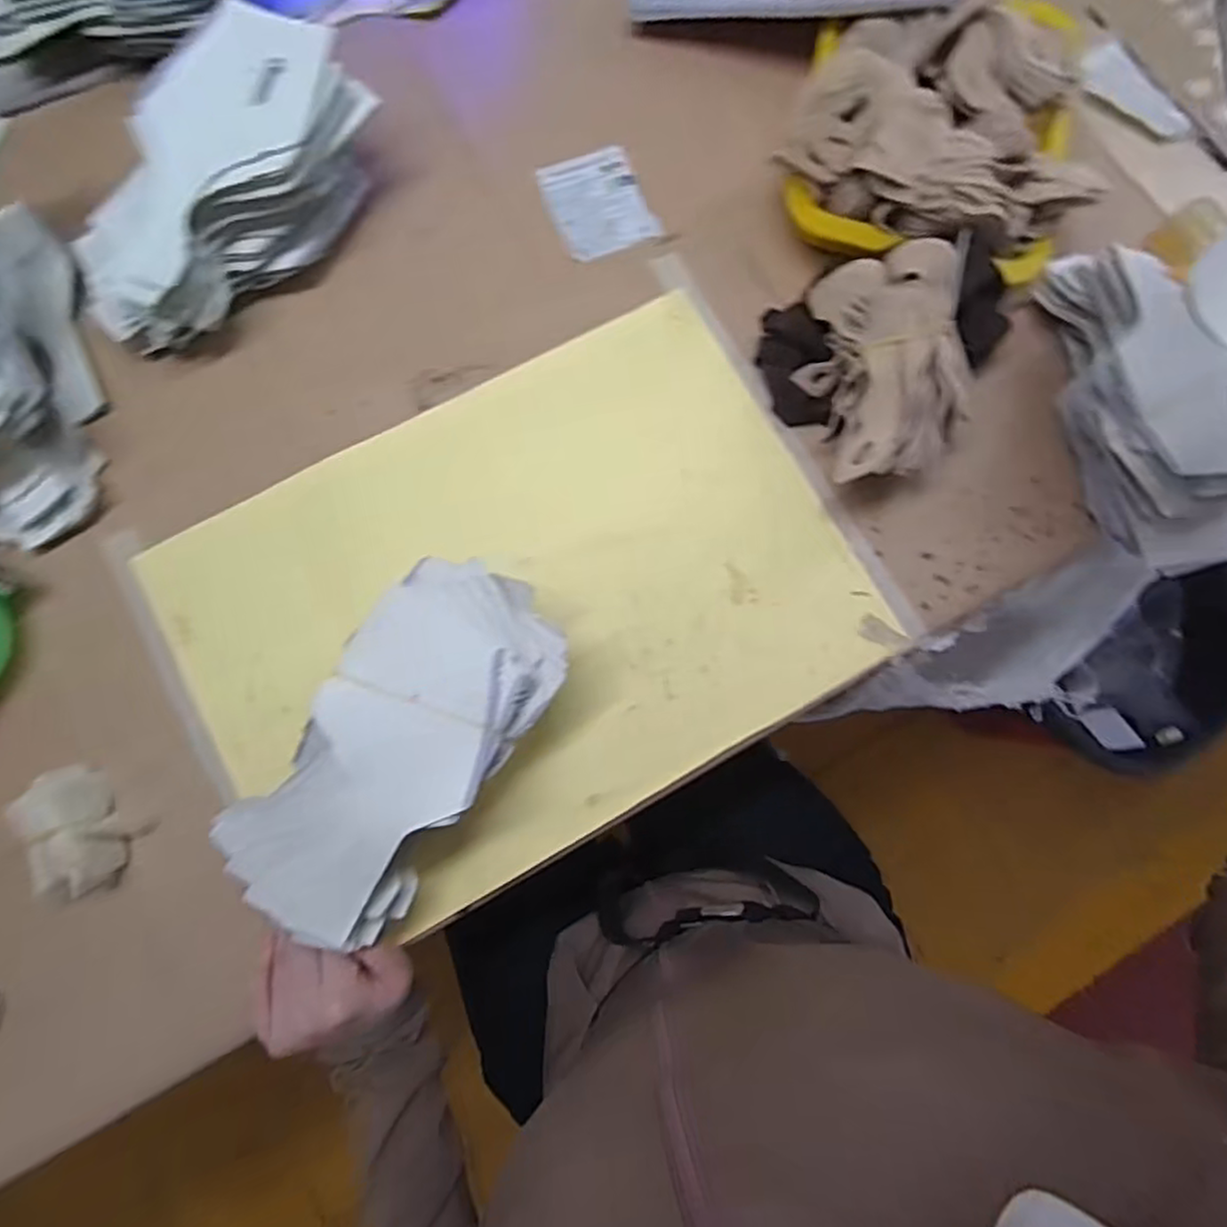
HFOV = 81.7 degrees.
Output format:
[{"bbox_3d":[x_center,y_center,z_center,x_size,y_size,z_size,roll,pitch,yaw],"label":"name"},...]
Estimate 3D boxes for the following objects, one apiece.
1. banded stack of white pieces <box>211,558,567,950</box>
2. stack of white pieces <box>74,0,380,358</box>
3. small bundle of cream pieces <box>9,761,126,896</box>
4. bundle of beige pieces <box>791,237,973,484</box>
[{"bbox_3d":[-0.118,0.074,0.401,0.101,0.047,0.217,34,83,5],"label":"banded stack of white pieces"},{"bbox_3d":[-0.267,-0.286,0.484,0.099,0.089,0.232,39,81,5],"label":"stack of white pieces"},{"bbox_3d":[-0.332,0.134,0.439,0.047,0.049,0.077,-17,81,-4],"label":"small bundle of cream pieces"},{"bbox_3d":[0.179,-0.168,0.487,0.099,0.079,0.158,-5,79,-4],"label":"bundle of beige pieces"}]

